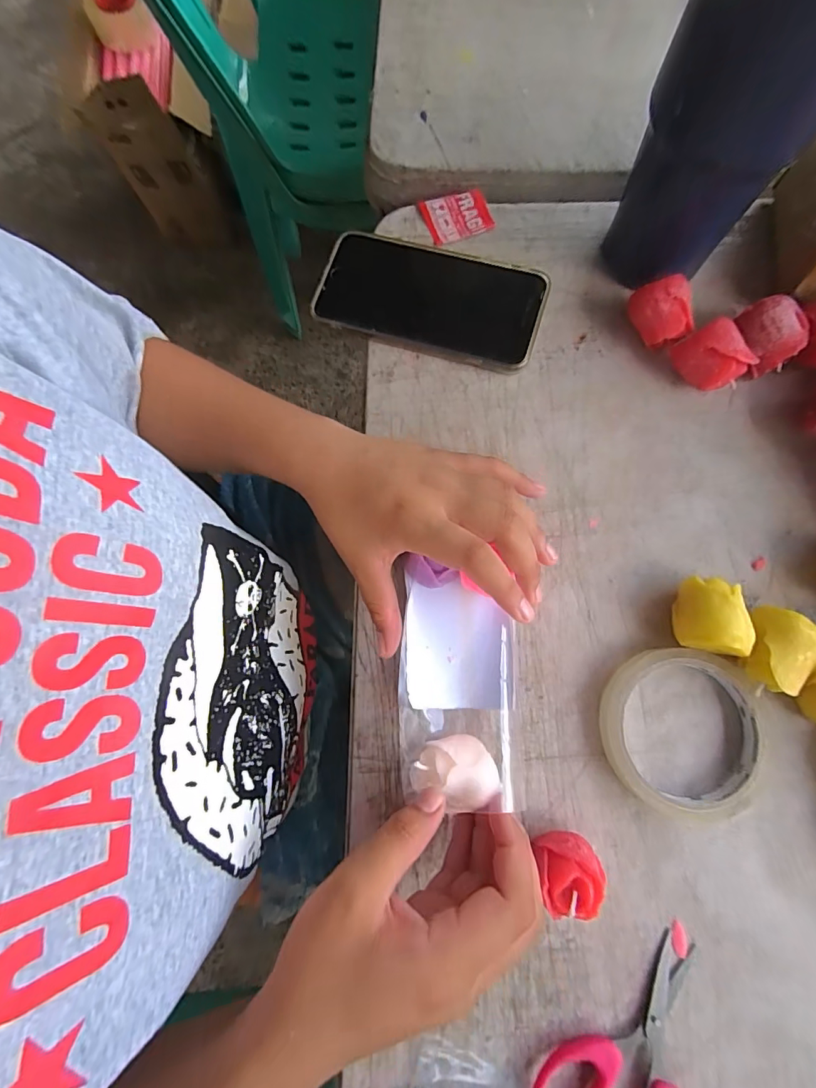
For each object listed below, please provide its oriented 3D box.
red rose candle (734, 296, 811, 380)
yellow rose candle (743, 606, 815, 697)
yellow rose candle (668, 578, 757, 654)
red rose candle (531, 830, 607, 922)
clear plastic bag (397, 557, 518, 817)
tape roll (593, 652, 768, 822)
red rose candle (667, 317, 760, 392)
[{"bbox_3d":[0.236,-0.134,0.299,0.040,0.036,0.039,-7,78,-1],"label":"red rose candle"},{"bbox_3d":[0.208,0.061,0.260,0.030,0.032,0.044,18,79,4],"label":"yellow rose candle"},{"bbox_3d":[0.175,0.042,0.265,0.032,0.032,0.040,12,79,3],"label":"yellow rose candle"},{"bbox_3d":[0.082,0.169,0.237,0.030,0.040,0.028,-2,78,0],"label":"red rose candle"},{"bbox_3d":[0.030,0.077,0.258,0.068,0.041,0.126,1,78,1],"label":"clear plastic bag"},{"bbox_3d":[0.157,0.107,0.262,0.086,0.014,0.090,0,78,1],"label":"tape roll"},{"bbox_3d":[0.196,-0.119,0.297,0.032,0.034,0.038,-29,79,-5],"label":"red rose candle"}]

